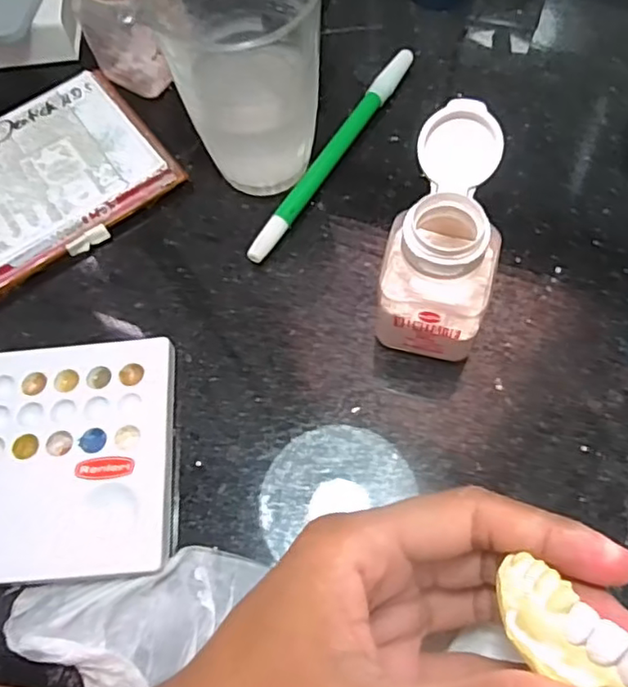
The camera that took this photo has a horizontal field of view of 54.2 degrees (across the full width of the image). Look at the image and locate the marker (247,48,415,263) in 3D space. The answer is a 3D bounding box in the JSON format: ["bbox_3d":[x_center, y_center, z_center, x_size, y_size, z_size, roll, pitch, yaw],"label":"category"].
[{"bbox_3d":[0.011,-0.095,0.304,0.010,0.012,0.144,29,71,16],"label":"marker"}]

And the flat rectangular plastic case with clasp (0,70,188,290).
[{"bbox_3d":[-0.150,-0.072,0.297,0.150,0.009,0.091,-37,69,-14],"label":"flat rectangular plastic case with clasp"}]

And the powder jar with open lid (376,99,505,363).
[{"bbox_3d":[0.051,-0.038,0.237,0.040,0.076,0.066,13,67,10],"label":"powder jar with open lid"}]

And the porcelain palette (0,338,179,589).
[{"bbox_3d":[-0.131,0.047,0.245,0.152,0.012,0.094,-6,65,2],"label":"porcelain palette"}]

